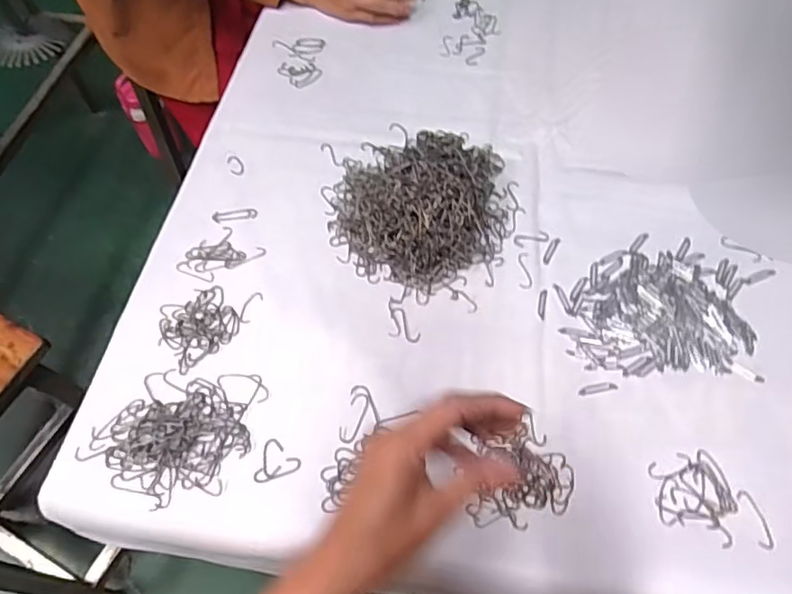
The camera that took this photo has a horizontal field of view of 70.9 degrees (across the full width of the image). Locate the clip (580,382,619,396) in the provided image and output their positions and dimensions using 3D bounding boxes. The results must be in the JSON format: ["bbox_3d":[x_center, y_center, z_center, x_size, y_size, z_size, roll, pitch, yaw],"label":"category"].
[{"bbox_3d":[0.173,0.078,0.476,0.033,0.004,0.008,-9,61,-3],"label":"clip"}]

